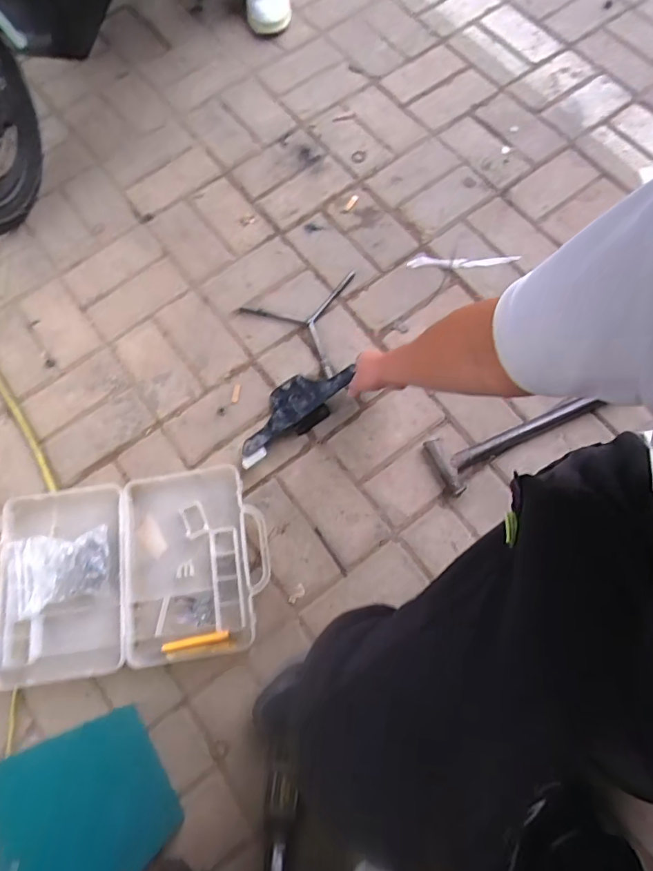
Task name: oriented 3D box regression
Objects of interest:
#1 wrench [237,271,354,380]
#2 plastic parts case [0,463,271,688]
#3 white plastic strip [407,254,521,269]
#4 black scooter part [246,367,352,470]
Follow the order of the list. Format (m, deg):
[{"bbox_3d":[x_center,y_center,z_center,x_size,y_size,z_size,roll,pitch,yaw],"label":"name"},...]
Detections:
[{"bbox_3d":[-0.021,-0.243,0.909,0.224,0.012,0.197,38,79,10],"label":"wrench"},{"bbox_3d":[-0.320,0.214,0.772,0.451,0.055,0.286,-9,75,-1],"label":"plastic parts case"},{"bbox_3d":[0.263,-0.336,0.934,0.204,0.010,0.029,2,75,2],"label":"white plastic strip"},{"bbox_3d":[-0.061,-0.045,0.830,0.231,0.029,0.094,-41,78,-6],"label":"black scooter part"}]

